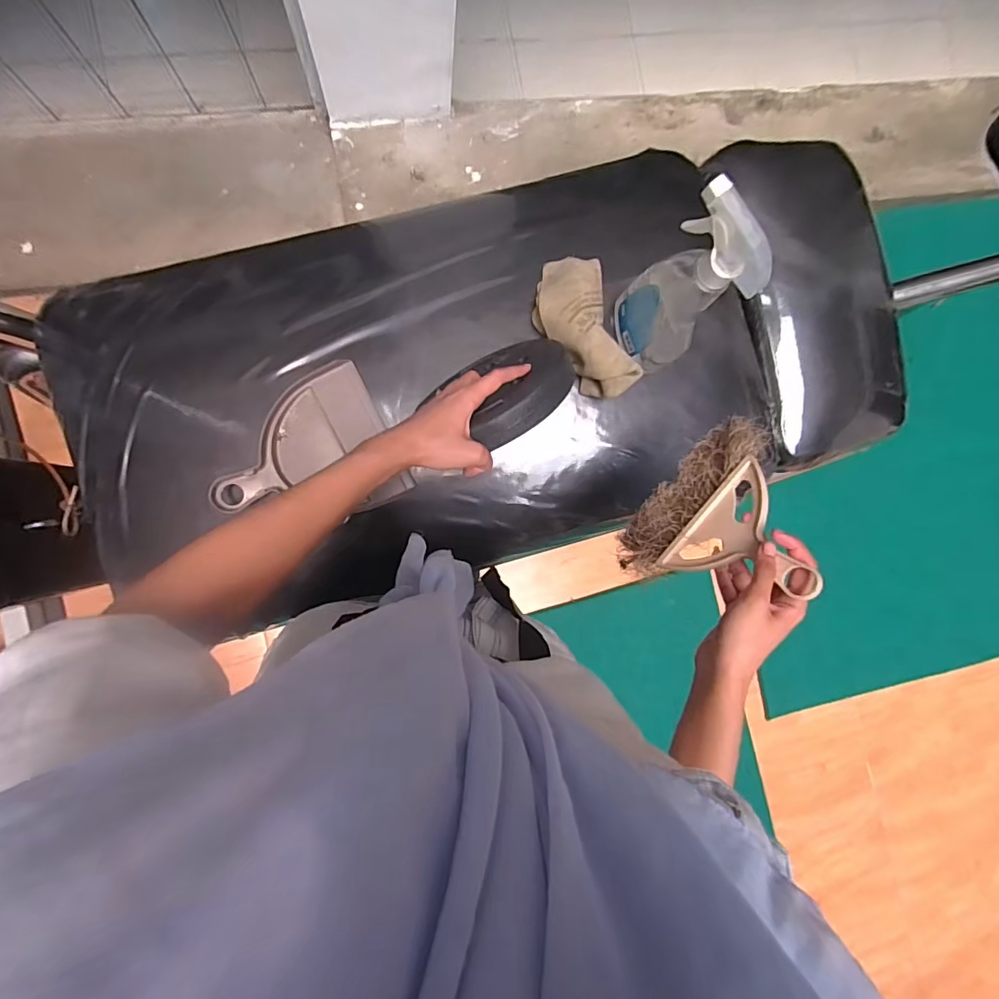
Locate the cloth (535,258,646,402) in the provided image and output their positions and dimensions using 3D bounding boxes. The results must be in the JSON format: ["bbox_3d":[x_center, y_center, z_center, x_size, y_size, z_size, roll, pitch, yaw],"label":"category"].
[{"bbox_3d":[0.094,-0.197,0.561,0.093,0.064,0.177,-20,81,-8],"label":"cloth"}]

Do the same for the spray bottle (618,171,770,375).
[{"bbox_3d":[0.177,-0.197,0.474,0.051,0.202,0.100,-29,93,-9],"label":"spray bottle"}]

